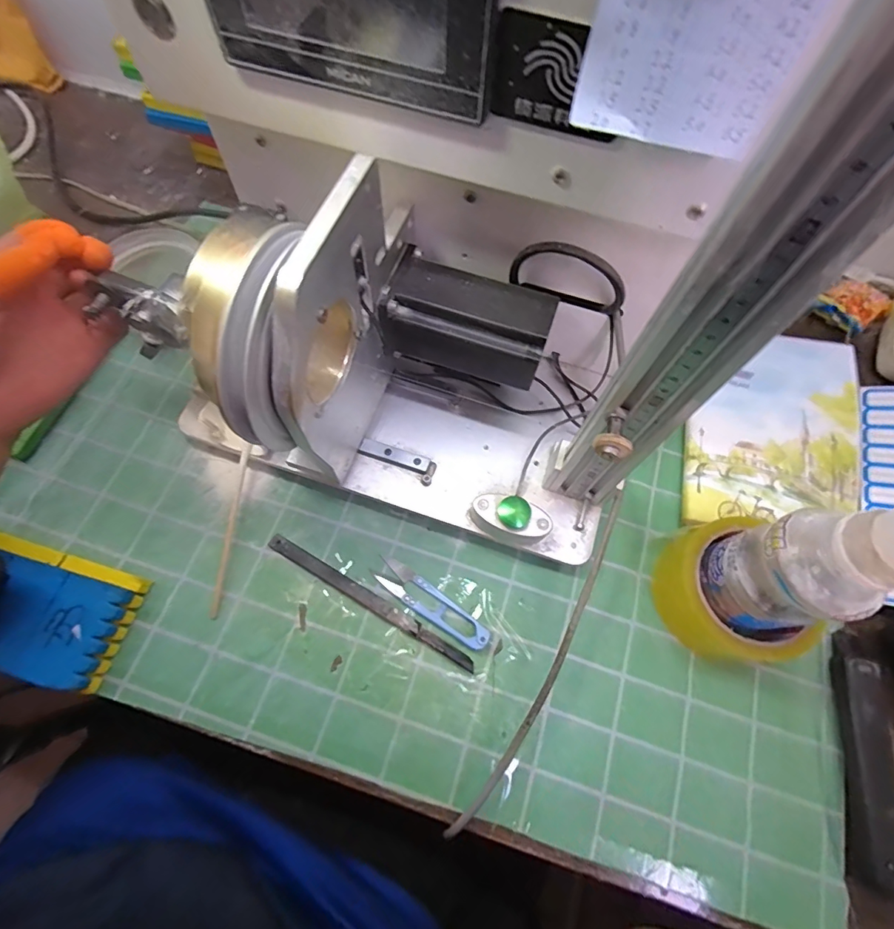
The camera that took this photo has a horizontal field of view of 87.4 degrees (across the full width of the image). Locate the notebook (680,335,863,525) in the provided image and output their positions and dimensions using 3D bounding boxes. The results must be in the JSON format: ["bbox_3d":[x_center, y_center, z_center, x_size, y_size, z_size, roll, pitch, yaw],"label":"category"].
[{"bbox_3d":[0.286,-0.030,0.405,0.136,0.012,0.211,20,68,5],"label":"notebook"}]

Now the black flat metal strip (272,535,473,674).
[{"bbox_3d":[-0.059,0.102,0.351,0.179,0.009,0.011,29,69,8],"label":"black flat metal strip"}]

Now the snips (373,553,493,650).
[{"bbox_3d":[-0.013,0.105,0.352,0.099,0.011,0.023,35,70,11],"label":"snips"}]

